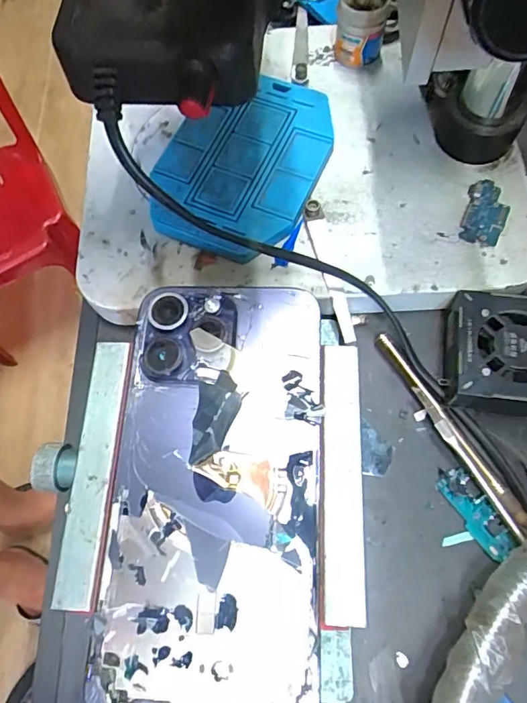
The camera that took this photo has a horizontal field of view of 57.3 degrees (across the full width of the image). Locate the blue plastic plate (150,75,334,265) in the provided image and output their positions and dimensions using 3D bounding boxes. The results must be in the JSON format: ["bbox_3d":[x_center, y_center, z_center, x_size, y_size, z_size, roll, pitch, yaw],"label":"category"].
[{"bbox_3d":[-0.012,-0.108,0.275,0.087,0.013,0.112,21,72,10],"label":"blue plastic plate"}]

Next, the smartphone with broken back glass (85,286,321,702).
[{"bbox_3d":[-0.018,0.048,0.179,0.076,0.005,0.156,1,69,3],"label":"smartphone with broken back glass"}]

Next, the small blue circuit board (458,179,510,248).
[{"bbox_3d":[0.120,-0.075,0.260,0.022,0.005,0.038,16,71,8],"label":"small blue circuit board"}]

